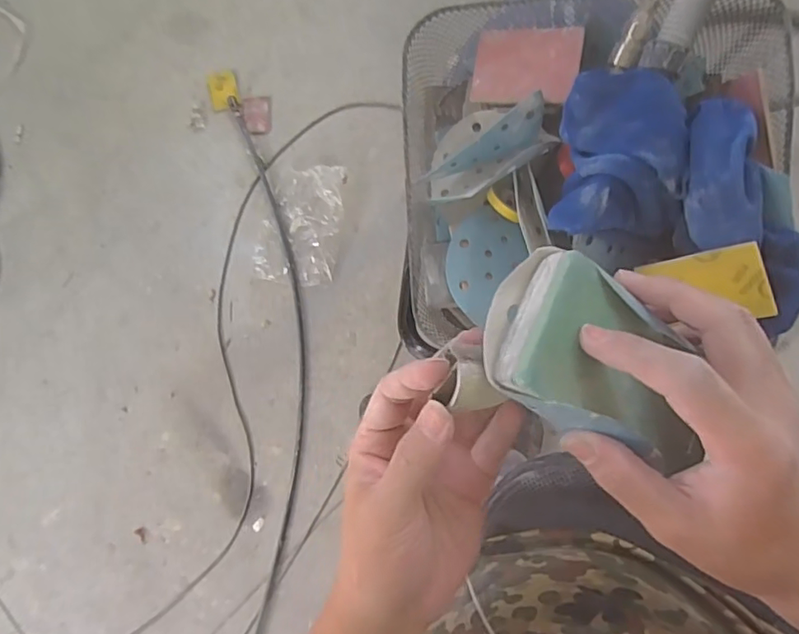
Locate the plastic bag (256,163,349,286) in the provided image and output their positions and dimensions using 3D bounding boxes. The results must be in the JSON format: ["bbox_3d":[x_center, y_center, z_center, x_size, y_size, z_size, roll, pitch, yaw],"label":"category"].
[{"bbox_3d":[-0.260,-0.237,1.403,0.217,0.056,0.301,9,87,9],"label":"plastic bag"}]

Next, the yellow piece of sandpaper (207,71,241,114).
[{"bbox_3d":[-0.470,-0.607,1.487,0.081,0.005,0.104,-10,88,0],"label":"yellow piece of sandpaper"}]

